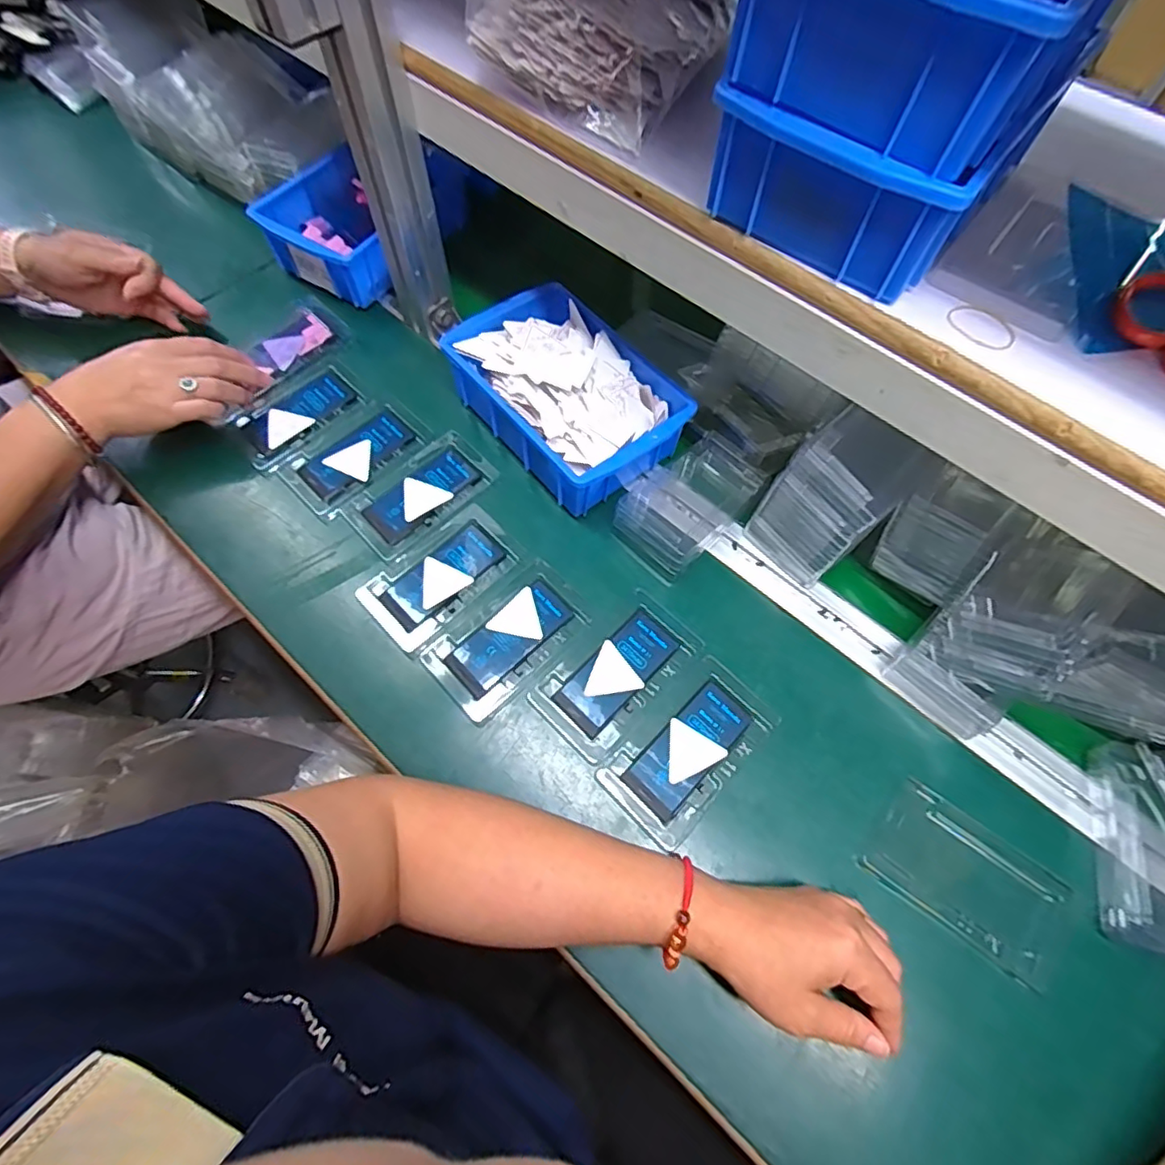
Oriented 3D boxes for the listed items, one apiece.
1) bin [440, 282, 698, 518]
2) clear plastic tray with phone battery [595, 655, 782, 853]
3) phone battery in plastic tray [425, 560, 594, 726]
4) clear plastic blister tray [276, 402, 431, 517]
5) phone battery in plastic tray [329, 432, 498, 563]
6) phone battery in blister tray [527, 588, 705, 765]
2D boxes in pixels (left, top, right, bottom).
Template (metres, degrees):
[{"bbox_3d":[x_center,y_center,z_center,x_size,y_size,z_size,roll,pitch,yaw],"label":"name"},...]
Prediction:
[{"bbox_3d":[-0.014,-0.169,0.529,0.136,0.074,0.198,-36,71,-17],"label":"bin"},{"bbox_3d":[0.079,0.120,0.432,0.071,0.006,0.127,42,70,17],"label":"clear plastic tray with phone battery"},{"bbox_3d":[-0.057,0.042,0.466,0.072,0.004,0.127,42,70,17],"label":"phone battery in plastic tray"},{"bbox_3d":[-0.209,-0.117,0.538,0.073,0.006,0.118,41,70,16],"label":"clear plastic blister tray"},{"bbox_3d":[-0.142,-0.080,0.521,0.073,0.005,0.128,41,70,16],"label":"phone battery in plastic tray"},{"bbox_3d":[0.027,0.067,0.455,0.071,0.004,0.127,41,70,16],"label":"phone battery in blister tray"}]

